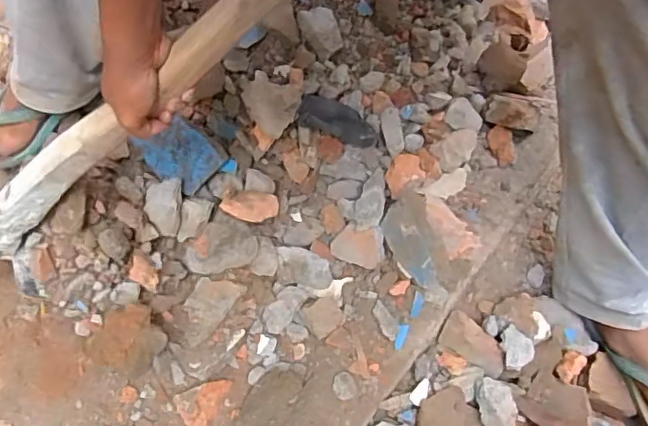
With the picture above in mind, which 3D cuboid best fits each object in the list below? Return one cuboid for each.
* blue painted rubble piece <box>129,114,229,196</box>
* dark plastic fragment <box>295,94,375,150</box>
[{"bbox_3d":[-0.213,-0.090,0.826,0.113,0.022,0.093,45,107,-7],"label":"blue painted rubble piece"},{"bbox_3d":[0.021,-0.132,0.829,0.121,0.046,0.037,25,58,-3],"label":"dark plastic fragment"}]

